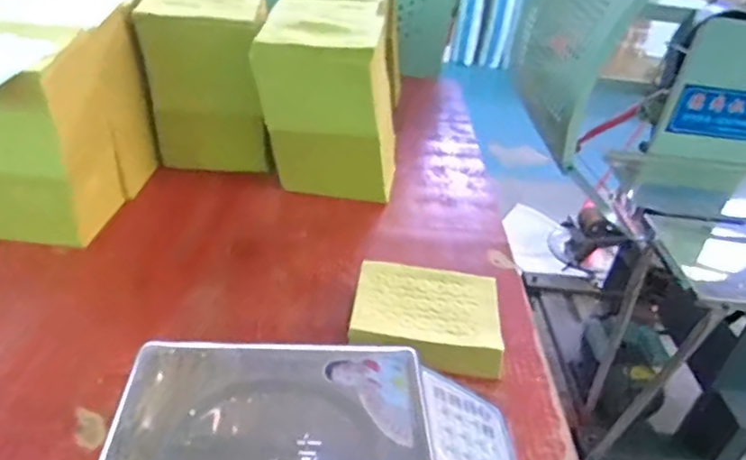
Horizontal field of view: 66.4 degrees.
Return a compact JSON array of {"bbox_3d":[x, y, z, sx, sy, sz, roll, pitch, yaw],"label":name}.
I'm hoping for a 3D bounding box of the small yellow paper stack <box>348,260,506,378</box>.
[{"bbox_3d":[0.062,0.100,0.647,0.166,0.043,0.132,7,36,0],"label":"small yellow paper stack"}]

